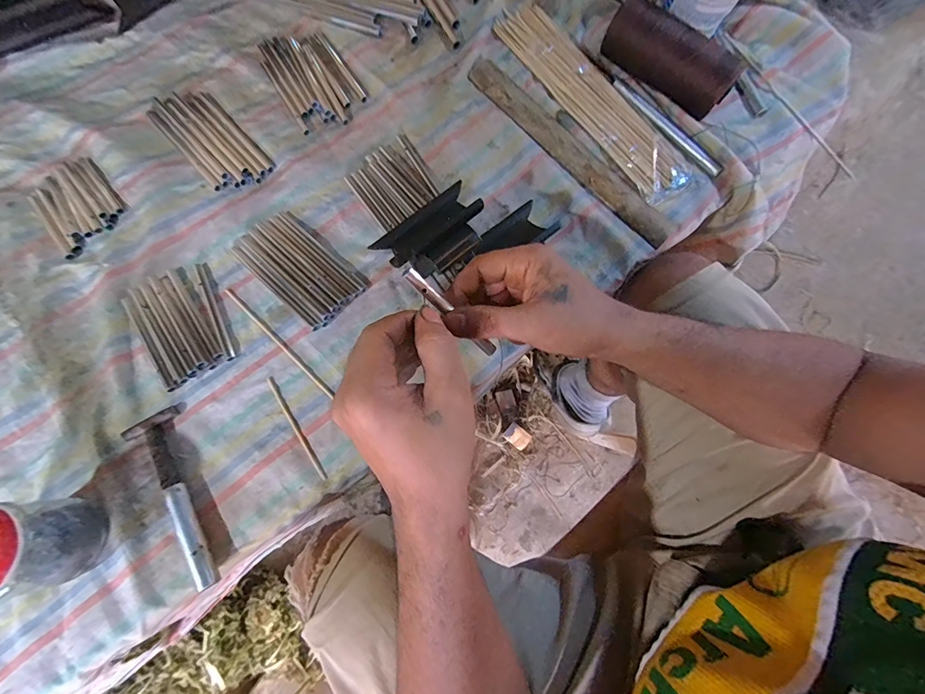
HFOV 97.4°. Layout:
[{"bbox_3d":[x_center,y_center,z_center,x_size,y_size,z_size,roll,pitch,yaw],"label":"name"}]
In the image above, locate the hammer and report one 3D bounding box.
[{"bbox_3d":[-0.244,0.128,0.353,0.049,0.013,0.158,-30,78,-9],"label":"hammer"}]

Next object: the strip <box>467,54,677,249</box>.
[{"bbox_3d":[0.121,-0.231,0.473,0.038,0.014,0.306,-41,80,-12],"label":"strip"}]

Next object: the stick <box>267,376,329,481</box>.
[{"bbox_3d":[-0.157,0.076,0.383,0.007,0.004,0.111,-32,78,-10],"label":"stick"}]

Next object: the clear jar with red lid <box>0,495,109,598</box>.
[{"bbox_3d":[-0.336,0.151,0.306,0.061,0.093,0.067,-11,75,-5],"label":"clear jar with red lid"}]

